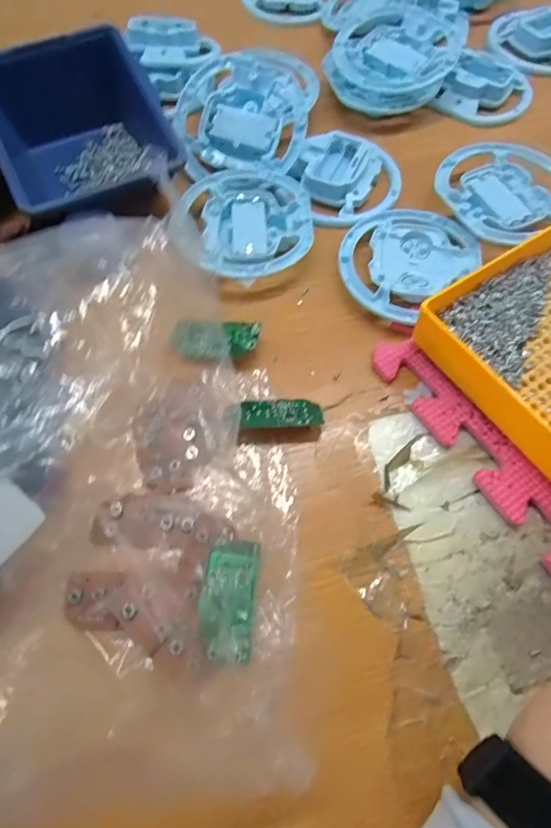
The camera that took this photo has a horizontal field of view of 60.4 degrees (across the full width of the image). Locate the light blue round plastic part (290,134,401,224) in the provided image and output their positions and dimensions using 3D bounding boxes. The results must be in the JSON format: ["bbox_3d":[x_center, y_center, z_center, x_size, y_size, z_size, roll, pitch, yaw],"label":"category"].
[{"bbox_3d":[0.059,-0.192,0.381,0.083,0.024,0.079,0,66,0],"label":"light blue round plastic part"}]

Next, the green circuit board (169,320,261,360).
[{"bbox_3d":[-0.042,-0.050,0.315,0.060,0.009,0.029,10,66,4],"label":"green circuit board"}]

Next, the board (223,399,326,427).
[{"bbox_3d":[-0.002,0.000,0.295,0.058,0.008,0.025,0,43,-2],"label":"board"}]

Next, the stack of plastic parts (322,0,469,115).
[{"bbox_3d":[0.106,-0.324,0.420,0.108,0.034,0.122,19,67,8],"label":"stack of plastic parts"}]

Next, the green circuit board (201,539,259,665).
[{"bbox_3d":[-0.024,0.095,0.246,0.027,0.004,0.059,14,58,-15],"label":"green circuit board"}]

